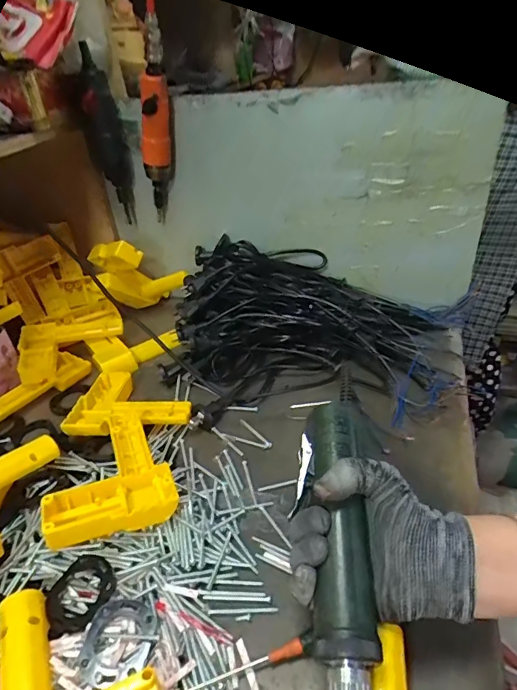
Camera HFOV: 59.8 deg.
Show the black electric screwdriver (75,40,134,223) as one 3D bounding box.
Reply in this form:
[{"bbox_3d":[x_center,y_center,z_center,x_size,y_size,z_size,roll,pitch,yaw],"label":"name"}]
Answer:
[{"bbox_3d":[-0.228,-0.305,0.683,0.057,0.221,0.040,-18,36,-16],"label":"black electric screwdriver"}]

